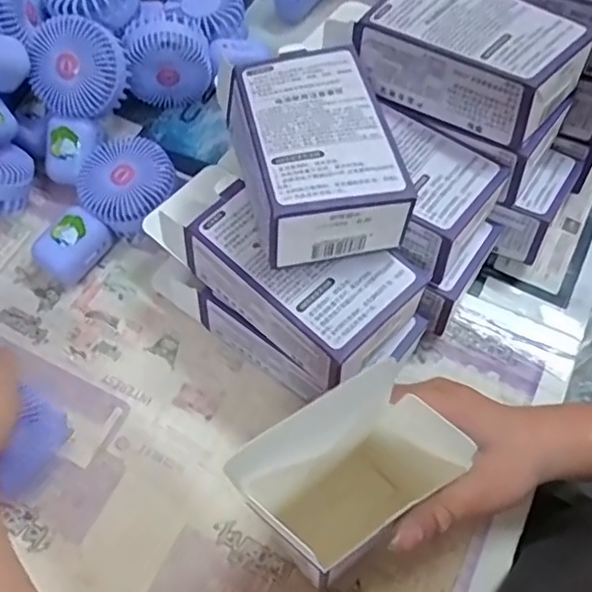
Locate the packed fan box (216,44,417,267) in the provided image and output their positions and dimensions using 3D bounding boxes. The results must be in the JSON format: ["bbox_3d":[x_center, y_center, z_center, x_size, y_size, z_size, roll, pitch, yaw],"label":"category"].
[{"bbox_3d":[0.008,-0.091,0.358,0.086,0.054,0.140,-11,65,-6],"label":"packed fan box"}]

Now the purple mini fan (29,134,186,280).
[{"bbox_3d":[-0.146,-0.064,0.453,0.075,0.042,0.121,30,68,14],"label":"purple mini fan"}]

